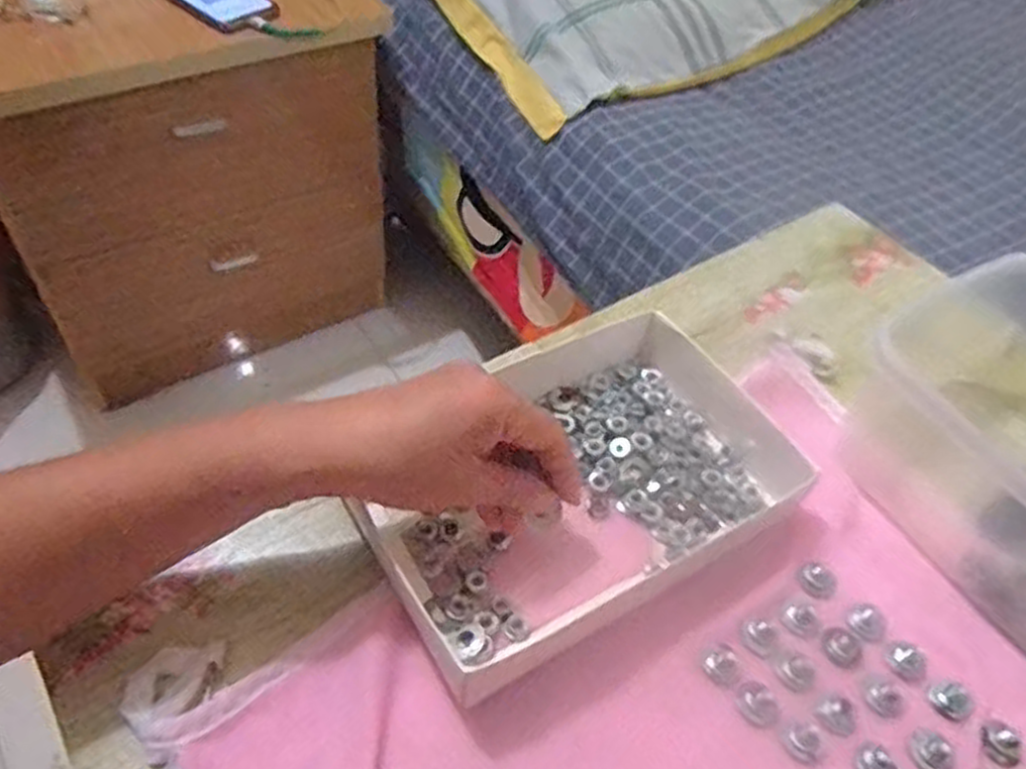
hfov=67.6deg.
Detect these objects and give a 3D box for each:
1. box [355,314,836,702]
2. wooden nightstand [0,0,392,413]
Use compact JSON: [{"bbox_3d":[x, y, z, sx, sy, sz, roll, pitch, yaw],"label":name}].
[{"bbox_3d":[0.035,0.044,0.397,0.218,0.028,0.140,-23,56,-23],"label":"box"},{"bbox_3d":[-0.388,-0.274,0.920,0.431,0.370,0.296,-21,55,-21],"label":"wooden nightstand"}]

